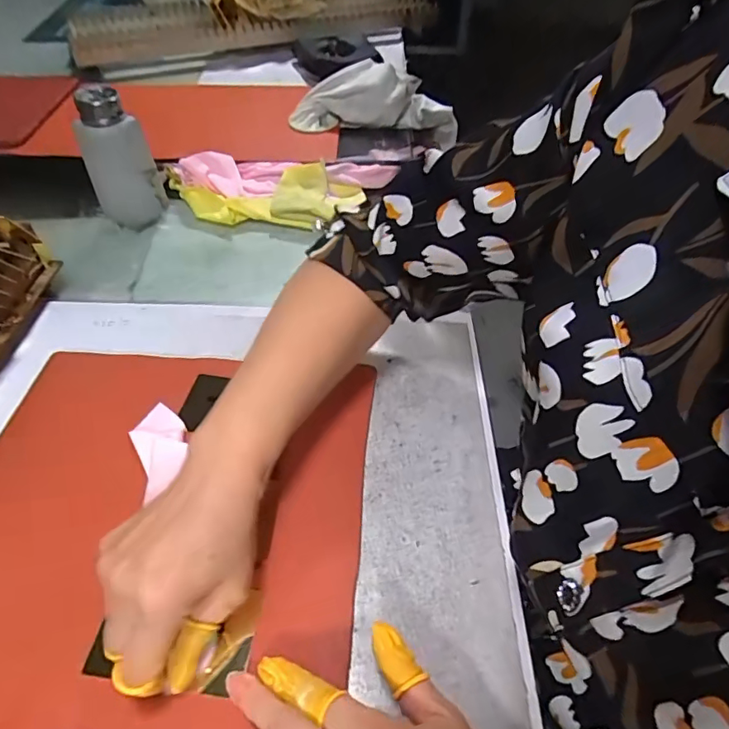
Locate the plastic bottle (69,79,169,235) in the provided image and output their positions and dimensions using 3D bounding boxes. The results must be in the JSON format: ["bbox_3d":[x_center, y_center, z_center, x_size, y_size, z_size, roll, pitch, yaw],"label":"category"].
[{"bbox_3d":[-0.247,-0.205,0.511,0.050,0.129,0.056,37,57,27],"label":"plastic bottle"}]

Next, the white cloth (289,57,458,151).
[{"bbox_3d":[0.023,-0.317,0.640,0.225,0.105,0.050,-11,50,-11],"label":"white cloth"}]

